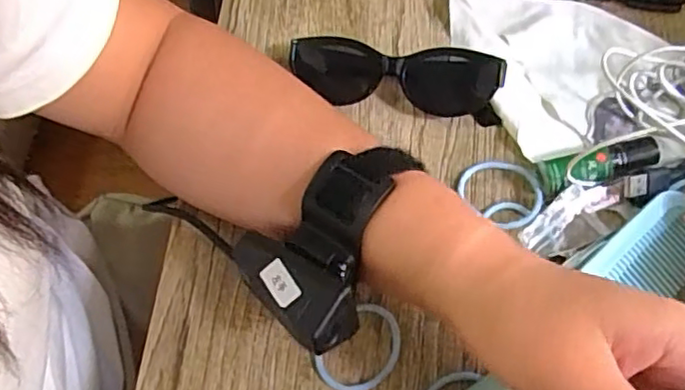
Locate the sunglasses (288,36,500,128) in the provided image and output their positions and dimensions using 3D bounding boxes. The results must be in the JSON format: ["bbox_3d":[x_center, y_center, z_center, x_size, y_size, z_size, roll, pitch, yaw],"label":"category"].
[{"bbox_3d":[0.033,-0.078,0.397,0.136,0.025,0.039,11,66,7],"label":"sunglasses"}]

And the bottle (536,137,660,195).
[{"bbox_3d":[0.152,-0.018,0.361,0.070,0.027,0.021,-9,65,-2],"label":"bottle"}]

